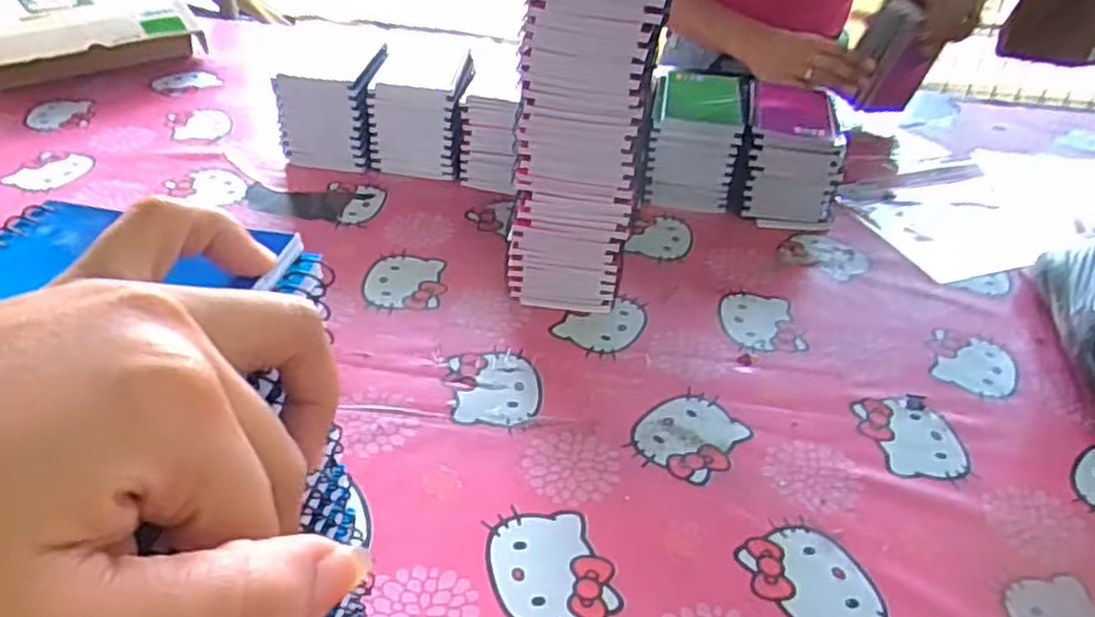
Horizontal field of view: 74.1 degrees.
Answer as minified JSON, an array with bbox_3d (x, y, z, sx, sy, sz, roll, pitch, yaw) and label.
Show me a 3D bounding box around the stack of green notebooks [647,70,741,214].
[{"bbox_3d":[0.161,-0.189,0.804,0.092,0.114,0.121,10,39,4],"label":"stack of green notebooks"}]

